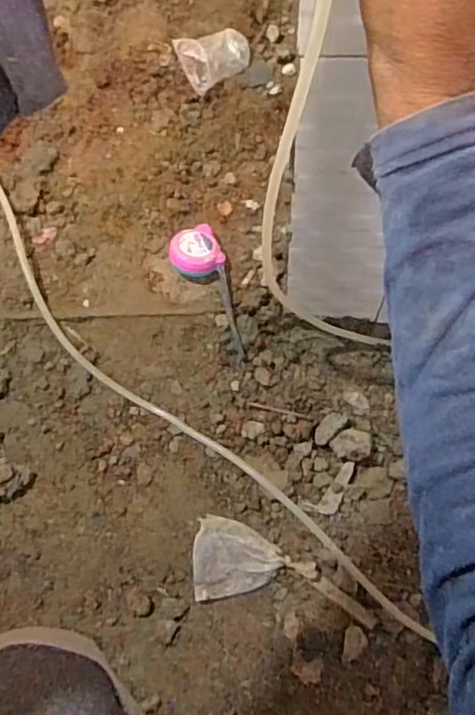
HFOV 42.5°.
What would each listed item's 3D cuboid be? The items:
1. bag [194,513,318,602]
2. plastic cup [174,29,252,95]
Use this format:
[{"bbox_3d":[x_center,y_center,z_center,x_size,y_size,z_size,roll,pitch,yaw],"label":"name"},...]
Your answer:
[{"bbox_3d":[0.014,0.229,0.723,0.137,0.021,0.089,-10,68,-1],"label":"bag"},{"bbox_3d":[-0.032,-0.440,0.880,0.100,0.059,0.071,-29,70,-8],"label":"plastic cup"}]

